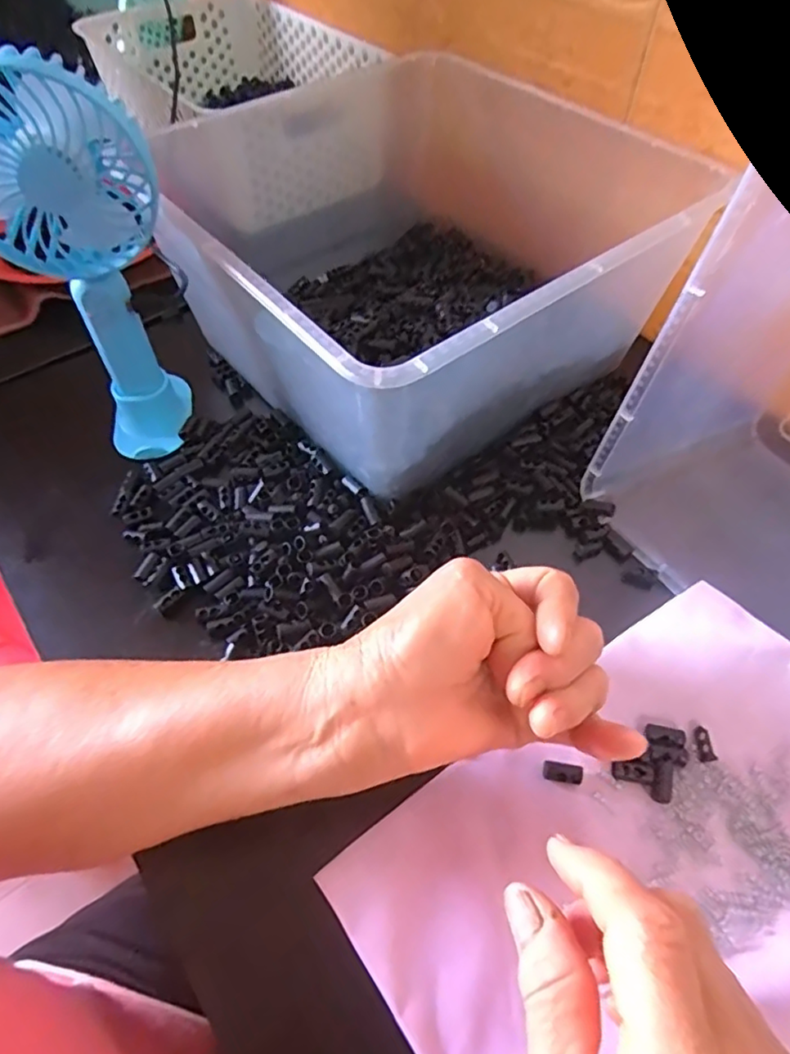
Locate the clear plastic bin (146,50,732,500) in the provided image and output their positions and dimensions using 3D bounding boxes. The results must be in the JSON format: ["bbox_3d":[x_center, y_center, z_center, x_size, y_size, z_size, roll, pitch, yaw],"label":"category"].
[{"bbox_3d":[-0.013,-0.214,0.456,0.313,0.135,0.384,-33,60,-22],"label":"clear plastic bin"}]

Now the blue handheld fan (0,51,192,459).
[{"bbox_3d":[-0.172,-0.139,0.352,0.094,0.208,0.056,-31,59,-21],"label":"blue handheld fan"}]

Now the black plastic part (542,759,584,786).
[{"bbox_3d":[0.083,0.121,0.298,0.019,0.004,0.009,8,54,6],"label":"black plastic part"}]

